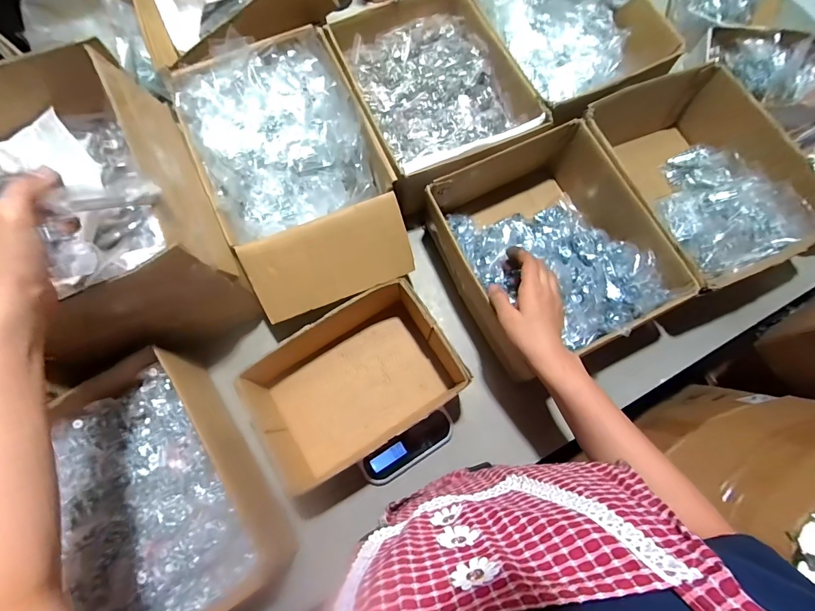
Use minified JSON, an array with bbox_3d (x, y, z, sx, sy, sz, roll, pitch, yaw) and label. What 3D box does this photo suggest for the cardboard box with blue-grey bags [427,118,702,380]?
[{"bbox_3d":[0.209,-0.081,0.590,0.263,0.143,0.305,-27,77,-6],"label":"cardboard box with blue-grey bags"}]

